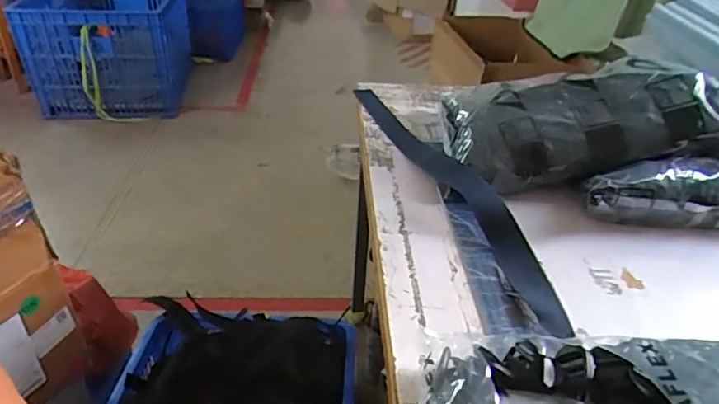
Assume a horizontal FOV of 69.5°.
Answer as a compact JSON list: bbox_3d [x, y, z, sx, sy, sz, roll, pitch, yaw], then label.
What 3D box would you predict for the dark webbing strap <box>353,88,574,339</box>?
[{"bbox_3d":[0.109,-0.051,0.711,0.051,0.030,0.600,-9,35,-15],"label":"dark webbing strap"}]

